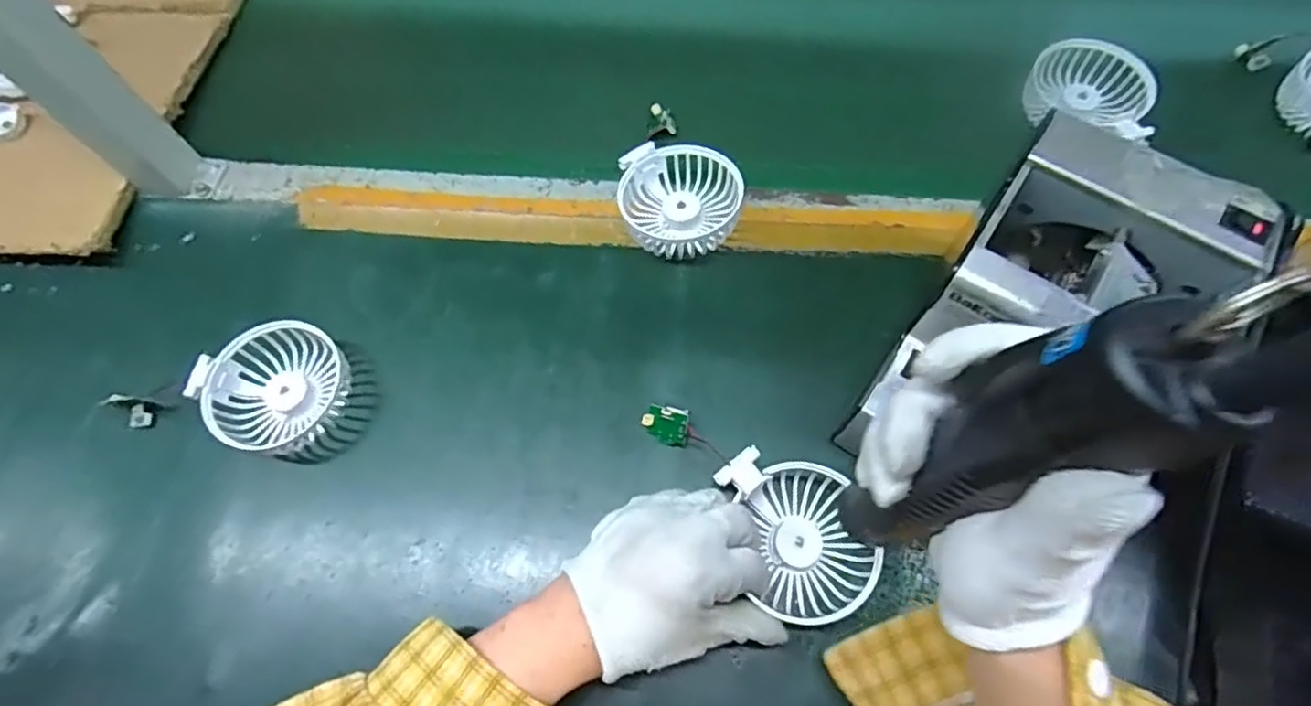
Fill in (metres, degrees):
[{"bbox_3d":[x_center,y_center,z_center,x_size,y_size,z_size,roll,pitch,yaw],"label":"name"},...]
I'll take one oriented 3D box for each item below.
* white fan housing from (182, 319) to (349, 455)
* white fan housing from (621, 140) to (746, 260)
[{"bbox_3d":[-0.261,0.024,0.449,0.086,0.034,0.083,-1,68,3],"label":"white fan housing"},{"bbox_3d":[0.019,-0.113,0.485,0.088,0.026,0.086,-1,68,3],"label":"white fan housing"}]

